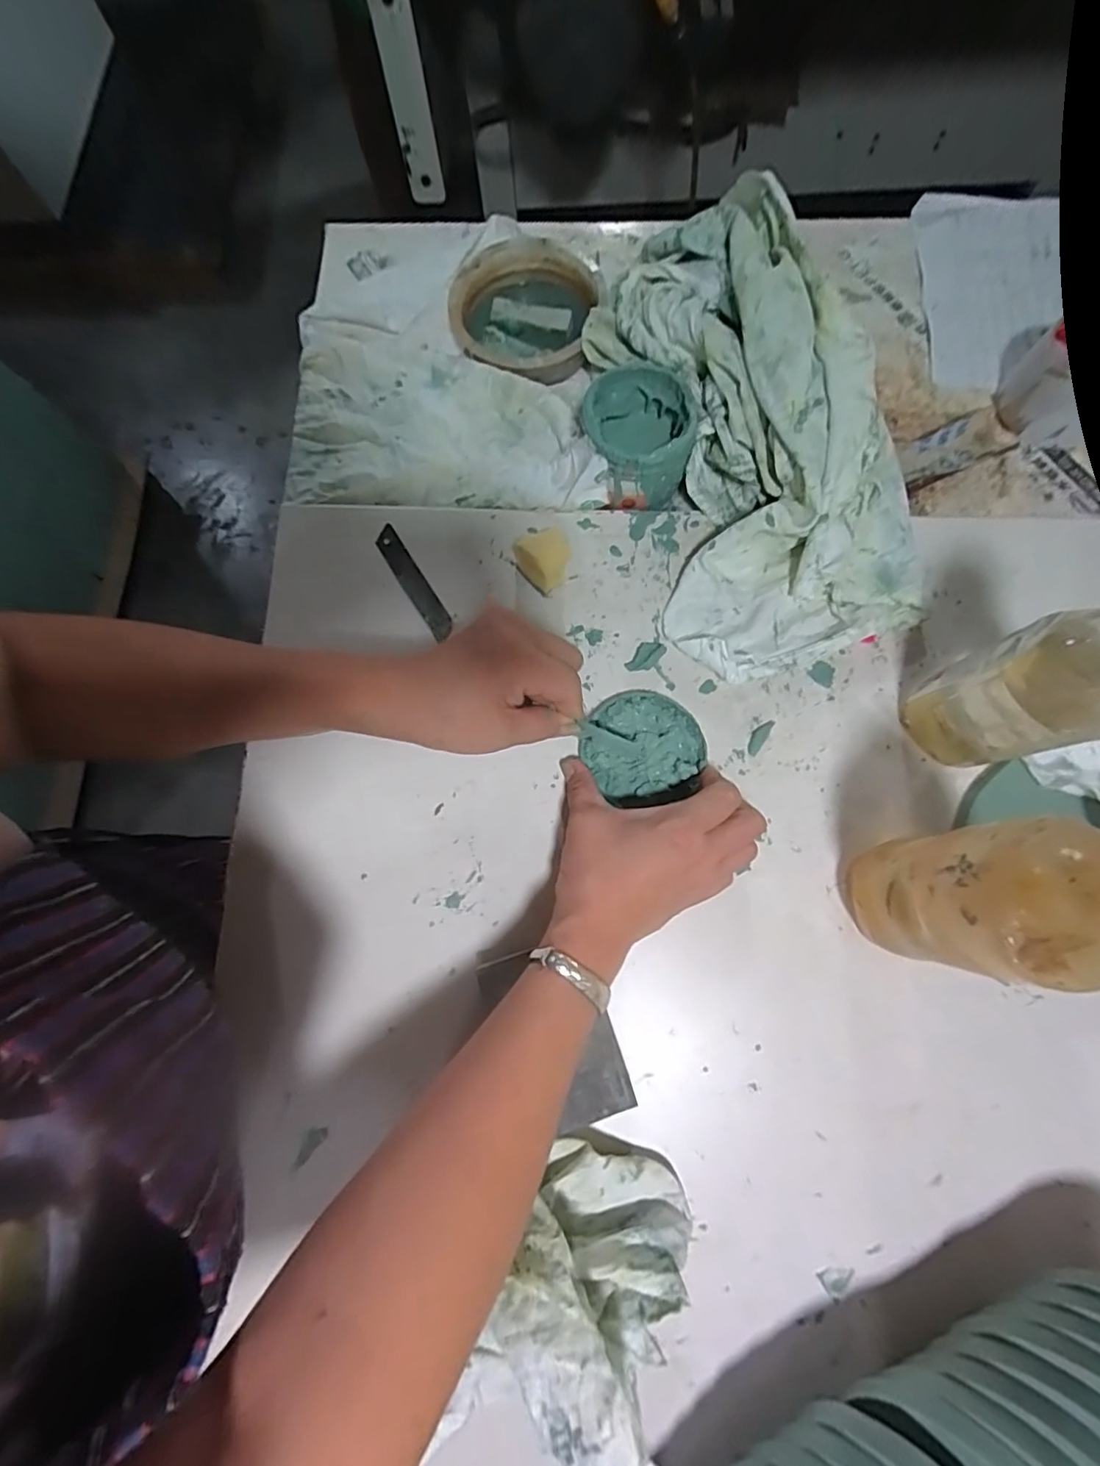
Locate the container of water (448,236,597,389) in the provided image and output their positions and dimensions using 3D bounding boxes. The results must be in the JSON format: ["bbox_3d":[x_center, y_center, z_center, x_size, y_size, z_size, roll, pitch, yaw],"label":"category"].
[{"bbox_3d":[-0.019,-0.346,0.466,0.115,0.023,0.125,0,77,1],"label":"container of water"}]

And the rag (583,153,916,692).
[{"bbox_3d":[0.149,-0.218,0.400,0.187,0.083,0.334,-14,78,-2],"label":"rag"}]

